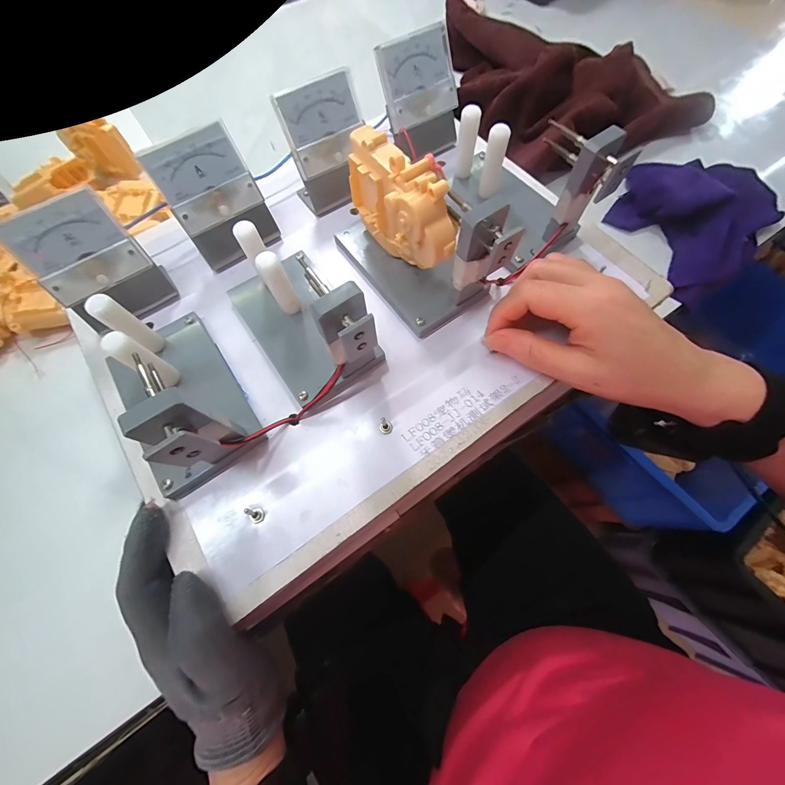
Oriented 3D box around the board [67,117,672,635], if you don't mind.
[{"bbox_3d":[-0.012,-0.078,0.233,0.385,0.098,0.266,-32,71,-14],"label":"board"}]

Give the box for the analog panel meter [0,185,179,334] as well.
[{"bbox_3d":[-0.206,-0.087,0.239,0.066,0.075,0.047,-42,73,-13],"label":"analog panel meter"}]

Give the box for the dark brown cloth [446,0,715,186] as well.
[{"bbox_3d":[0.195,-0.416,0.435,0.276,0.057,0.316,-28,70,-8],"label":"dark brown cloth"}]

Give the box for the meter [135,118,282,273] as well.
[{"bbox_3d":[-0.133,-0.145,0.261,0.065,0.075,0.045,-36,71,-11],"label":"meter"}]

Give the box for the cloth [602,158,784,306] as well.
[{"bbox_3d":[0.323,-0.196,0.359,0.184,0.040,0.152,-37,72,-11],"label":"cloth"}]

